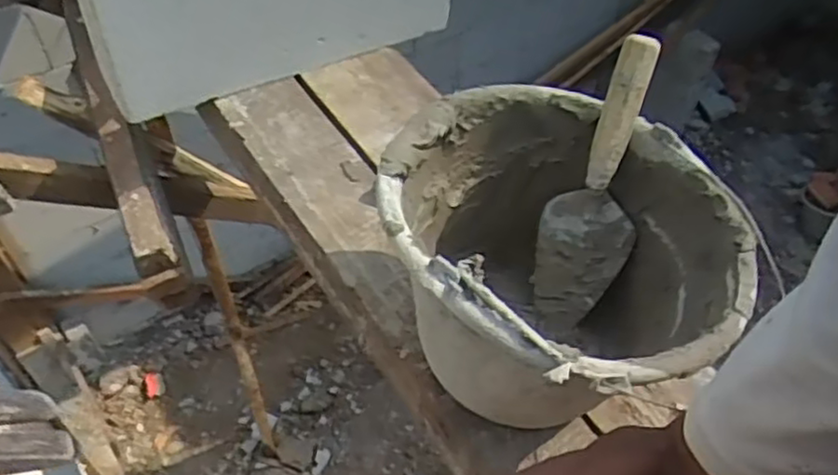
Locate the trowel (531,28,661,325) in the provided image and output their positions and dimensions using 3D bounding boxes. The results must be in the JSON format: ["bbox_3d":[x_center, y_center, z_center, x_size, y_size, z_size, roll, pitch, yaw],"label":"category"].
[{"bbox_3d":[0.170,-0.045,0.638,0.077,0.270,0.065,9,23,-7],"label":"trowel"}]

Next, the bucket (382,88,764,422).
[{"bbox_3d":[0.106,0.034,0.600,0.283,0.194,0.245,30,55,20],"label":"bucket"}]

